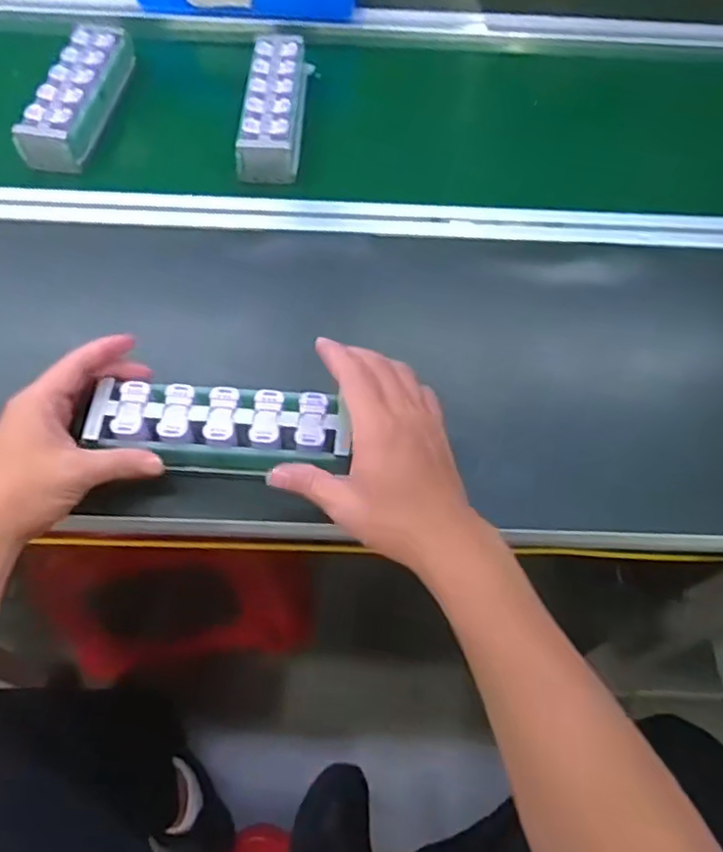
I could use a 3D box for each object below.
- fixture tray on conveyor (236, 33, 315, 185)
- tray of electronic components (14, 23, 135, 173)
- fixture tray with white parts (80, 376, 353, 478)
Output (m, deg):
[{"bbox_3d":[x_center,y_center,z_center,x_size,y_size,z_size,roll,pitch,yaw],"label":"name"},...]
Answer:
[{"bbox_3d":[-0.093,-0.340,0.715,0.064,0.045,0.198,3,60,-1],"label":"fixture tray on conveyor"},{"bbox_3d":[-0.297,-0.347,0.706,0.060,0.045,0.201,7,60,1],"label":"tray of electronic components"},{"bbox_3d":[-0.104,0.002,0.495,0.184,0.031,0.055,5,60,1],"label":"fixture tray with white parts"}]

